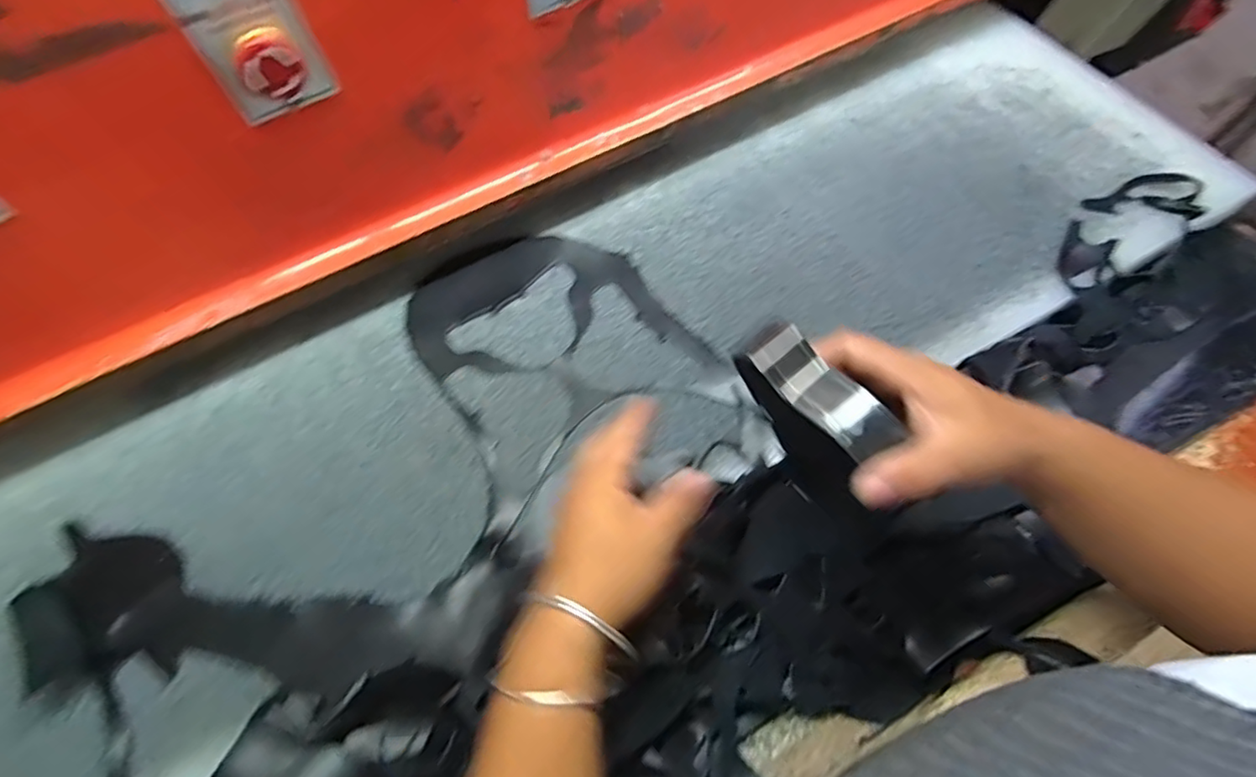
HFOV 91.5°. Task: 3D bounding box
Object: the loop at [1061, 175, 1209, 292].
[{"bbox_3d":[0.485,-0.156,0.593,0.195,0.025,0.087,-32,66,-14],"label":"loop"}]

